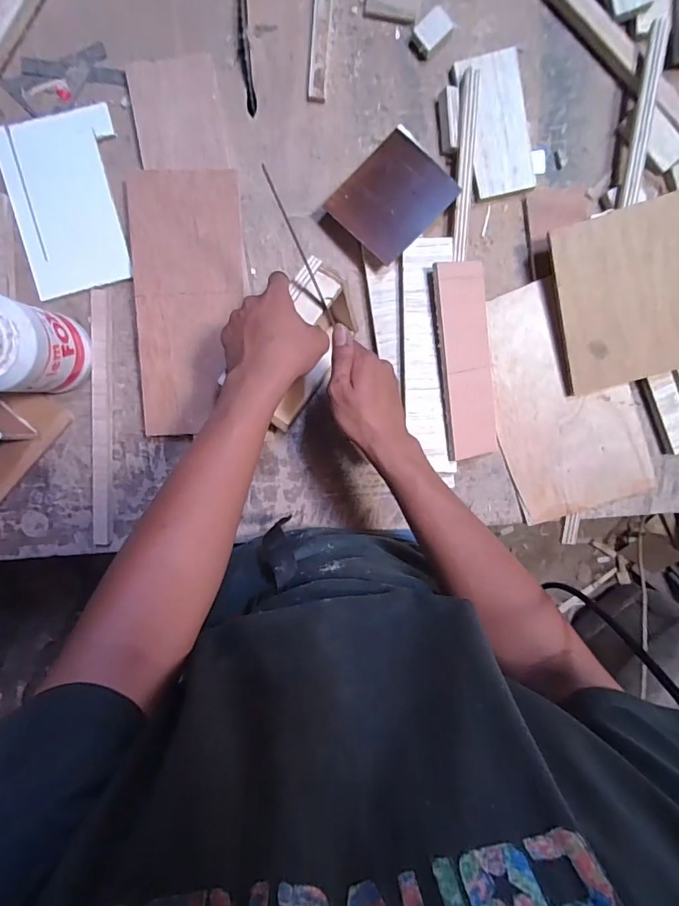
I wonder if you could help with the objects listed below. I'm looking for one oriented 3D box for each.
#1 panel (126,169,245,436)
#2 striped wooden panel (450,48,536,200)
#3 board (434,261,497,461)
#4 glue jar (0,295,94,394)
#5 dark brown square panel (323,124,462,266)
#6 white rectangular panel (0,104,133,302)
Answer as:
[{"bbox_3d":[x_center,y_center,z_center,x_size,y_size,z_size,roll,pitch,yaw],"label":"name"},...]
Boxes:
[{"bbox_3d":[-0.181,-0.177,0.548,0.130,0.009,0.300,-2,97,1],"label":"panel"},{"bbox_3d":[0.187,-0.391,0.543,0.075,0.016,0.153,-14,98,1],"label":"striped wooden panel"},{"bbox_3d":[0.158,-0.111,0.558,0.078,0.012,0.232,-14,102,-30],"label":"board"},{"bbox_3d":[-0.345,-0.115,0.498,0.081,0.163,0.093,15,96,-2],"label":"glue jar"},{"bbox_3d":[0.064,-0.303,0.536,0.107,0.007,0.132,43,87,0],"label":"dark brown square panel"},{"bbox_3d":[-0.326,-0.303,0.552,0.135,0.009,0.193,-13,98,1],"label":"white rectangular panel"}]

